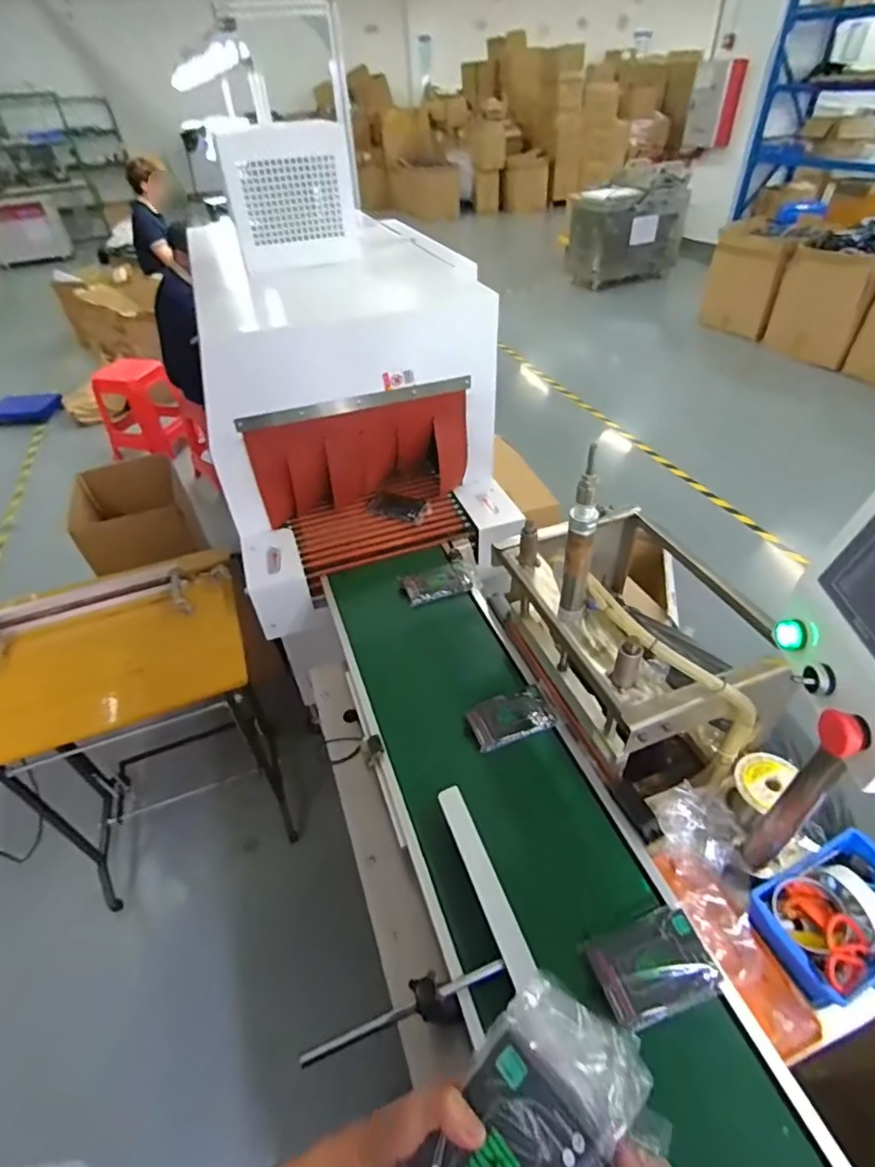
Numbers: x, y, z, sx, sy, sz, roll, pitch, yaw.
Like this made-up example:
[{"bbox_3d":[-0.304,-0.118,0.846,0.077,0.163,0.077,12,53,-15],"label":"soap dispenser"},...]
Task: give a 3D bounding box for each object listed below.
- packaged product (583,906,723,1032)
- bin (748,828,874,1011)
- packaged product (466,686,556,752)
[{"bbox_3d":[0.254,0.449,0.638,0.138,0.020,0.093,-15,44,-11],"label":"packaged product"},{"bbox_3d":[0.537,0.426,0.707,0.217,0.082,0.141,-20,45,-16],"label":"bin"},{"bbox_3d":[0.120,0.221,0.899,0.139,0.024,0.085,-18,45,-14],"label":"packaged product"}]

